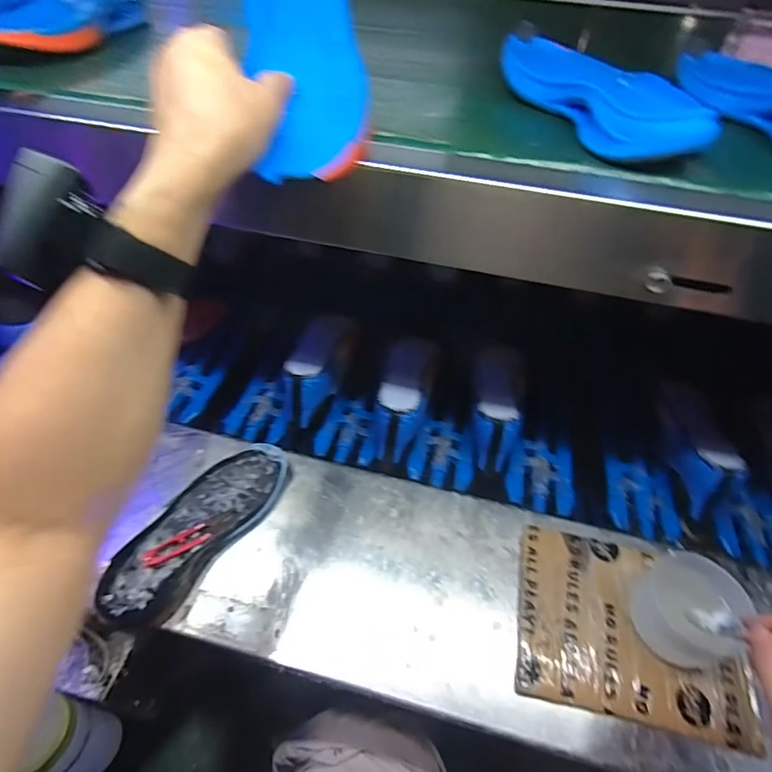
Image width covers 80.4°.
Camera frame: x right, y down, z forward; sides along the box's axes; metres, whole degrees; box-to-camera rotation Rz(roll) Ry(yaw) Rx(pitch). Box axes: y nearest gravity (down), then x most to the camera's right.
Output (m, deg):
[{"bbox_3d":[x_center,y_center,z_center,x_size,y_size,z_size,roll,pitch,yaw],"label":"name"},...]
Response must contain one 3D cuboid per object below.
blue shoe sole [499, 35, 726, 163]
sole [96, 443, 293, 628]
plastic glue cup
[{"bbox_3d":[0.169,-0.264,0.402,0.073,0.040,0.263,-13,53,-14],"label":"blue shoe sole"},{"bbox_3d":[-0.215,0.154,0.531,0.091,0.046,0.237,30,55,20],"label":"sole"},{"bbox_3d":[0.309,0.232,0.468,0.091,0.068,0.095,32,56,21],"label":"plastic glue cup"}]

